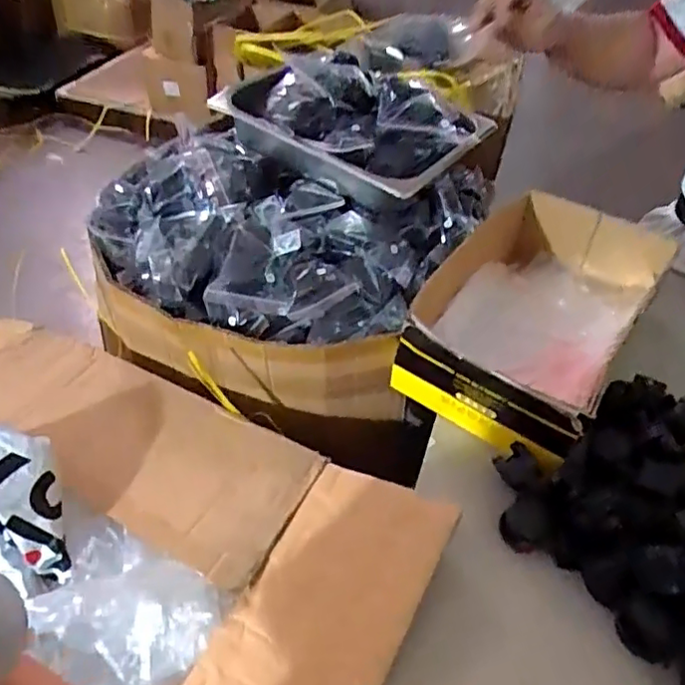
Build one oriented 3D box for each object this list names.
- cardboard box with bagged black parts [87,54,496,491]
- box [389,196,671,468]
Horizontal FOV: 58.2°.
[{"bbox_3d":[-0.070,-0.151,0.829,0.464,0.297,0.456,21,47,17],"label":"cardboard box with bagged black parts"},{"bbox_3d":[0.237,-0.041,0.751,0.212,0.107,0.387,27,48,22],"label":"box"}]

